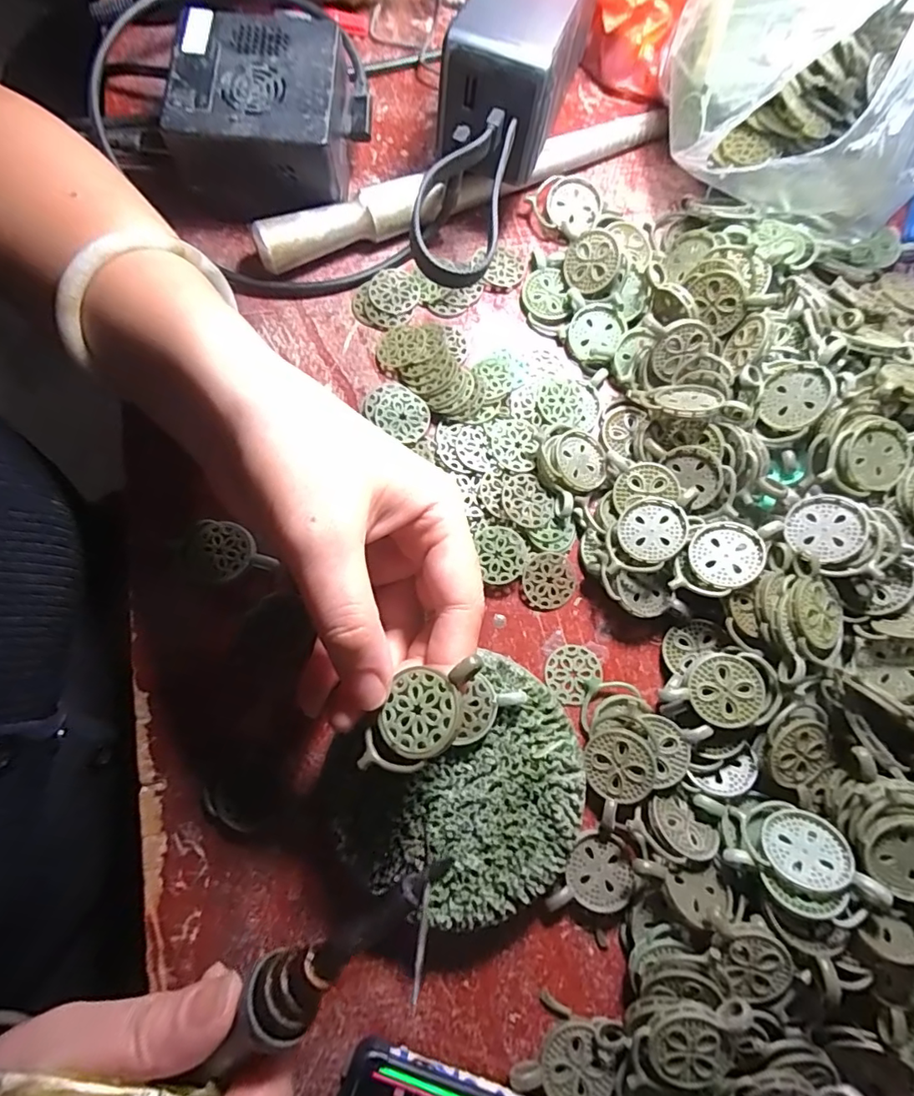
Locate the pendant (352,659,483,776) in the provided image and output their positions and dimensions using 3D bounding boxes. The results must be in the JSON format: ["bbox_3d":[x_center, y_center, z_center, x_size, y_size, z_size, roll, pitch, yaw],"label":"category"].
[{"bbox_3d":[-0.012,0.055,0.177,0.028,0.009,0.044,18,80,25],"label":"pendant"}]

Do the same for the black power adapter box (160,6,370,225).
[{"bbox_3d":[-0.091,-0.208,0.267,0.089,0.049,0.083,2,78,-1],"label":"black power adapter box"}]

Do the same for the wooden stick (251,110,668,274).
[{"bbox_3d":[0.010,-0.192,0.278,0.234,0.023,0.020,-24,80,-6],"label":"wooden stick"}]

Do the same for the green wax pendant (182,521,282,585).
[{"bbox_3d":[-0.104,0.003,0.243,0.042,0.005,0.027,17,78,2],"label":"green wax pendant"}]

